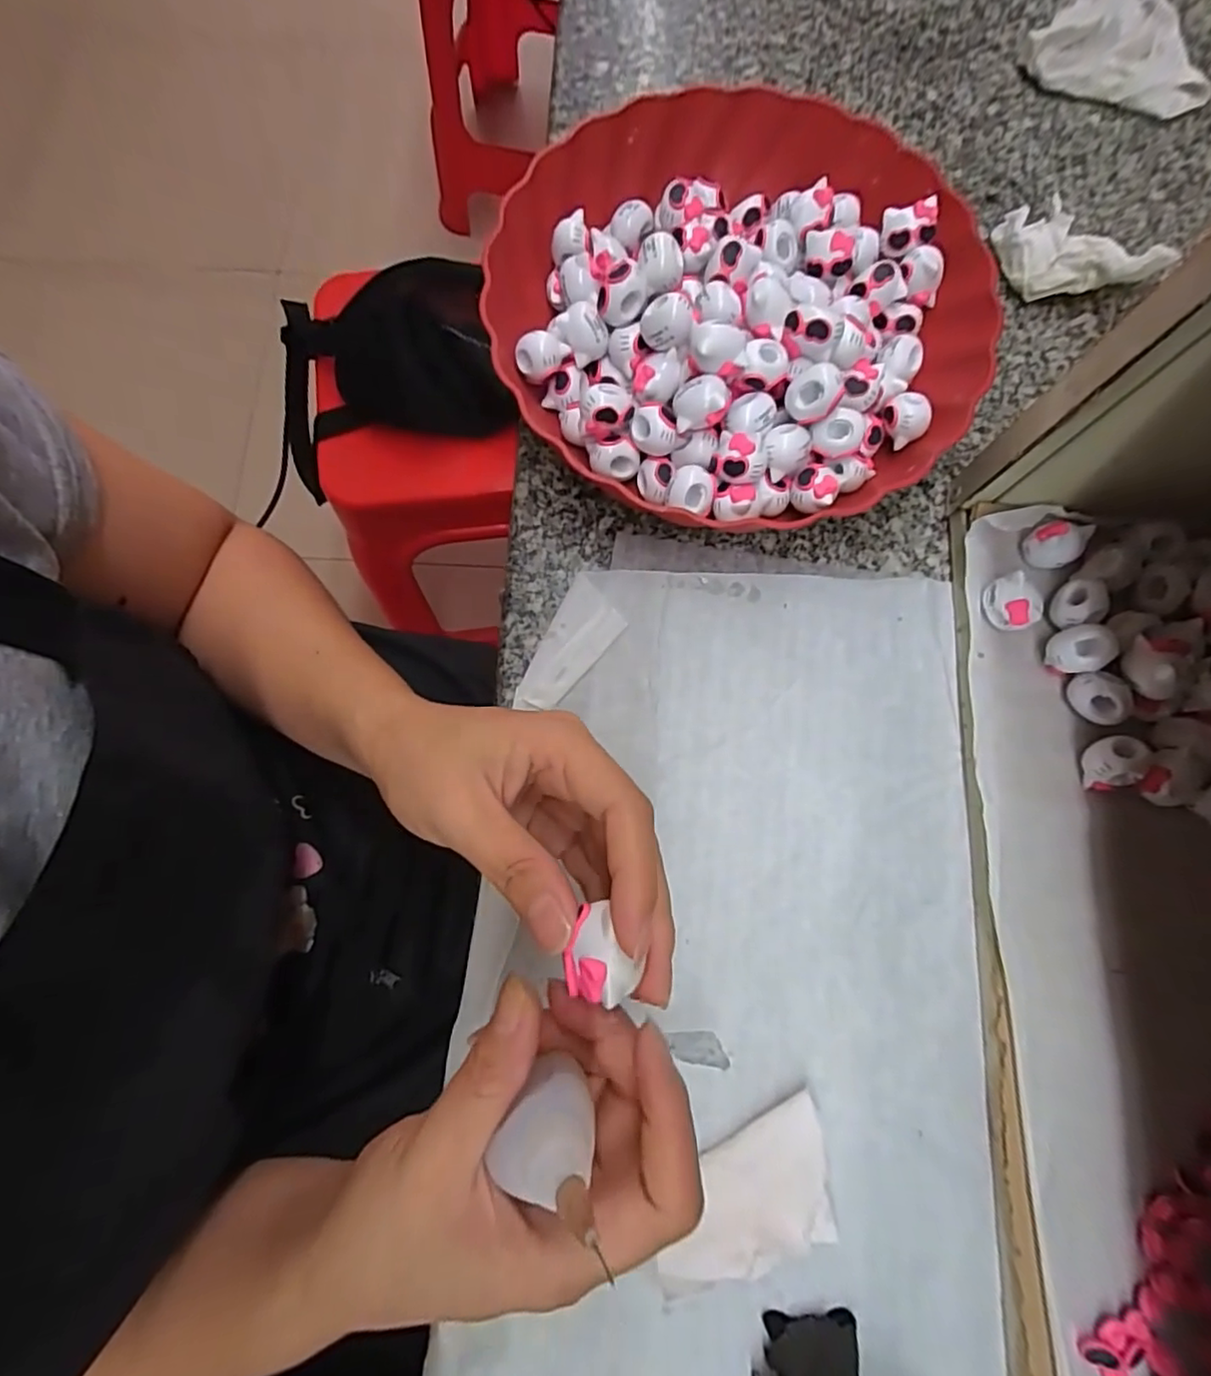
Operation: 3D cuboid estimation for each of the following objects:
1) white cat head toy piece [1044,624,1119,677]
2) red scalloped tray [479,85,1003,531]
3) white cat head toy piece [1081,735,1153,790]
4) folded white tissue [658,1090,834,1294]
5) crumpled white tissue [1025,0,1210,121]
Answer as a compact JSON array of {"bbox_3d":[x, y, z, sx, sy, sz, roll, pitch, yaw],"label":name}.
[{"bbox_3d":[0.212,-0.016,0.276,0.019,0.027,0.021,-17,77,-4],"label":"white cat head toy piece"},{"bbox_3d":[0.070,-0.194,0.314,0.243,0.060,0.242,41,80,8],"label":"red scalloped tray"},{"bbox_3d":[0.222,0.033,0.267,0.019,0.021,0.021,-7,77,-2],"label":"white cat head toy piece"},{"bbox_3d":[0.055,0.206,0.244,0.077,0.010,0.051,-18,78,-5],"label":"folded white tissue"},{"bbox_3d":[0.341,-0.414,0.388,0.106,0.018,0.122,37,79,8],"label":"crumpled white tissue"}]

